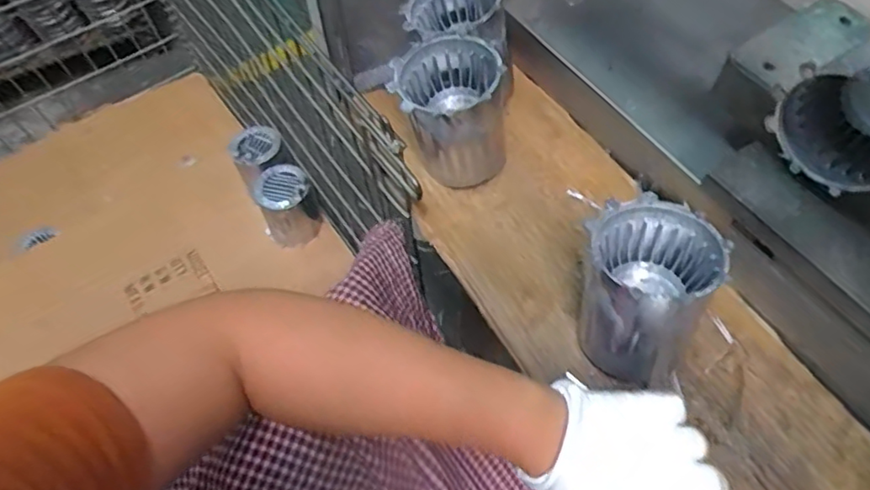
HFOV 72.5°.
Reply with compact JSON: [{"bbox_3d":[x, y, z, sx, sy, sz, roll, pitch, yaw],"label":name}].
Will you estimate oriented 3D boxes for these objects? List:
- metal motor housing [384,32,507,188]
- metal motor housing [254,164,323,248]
[{"bbox_3d":[0.013,-0.121,0.572,0.090,0.122,0.094,-1,60,2],"label":"metal motor housing"},{"bbox_3d":[-0.247,-0.065,1.004,0.091,0.121,0.093,-16,60,-6],"label":"metal motor housing"}]

